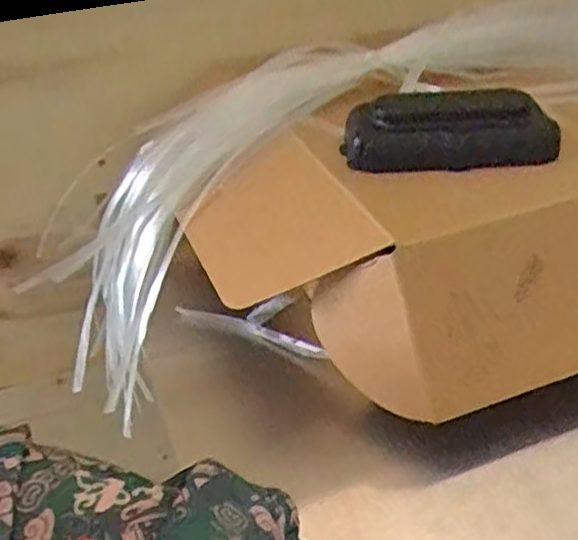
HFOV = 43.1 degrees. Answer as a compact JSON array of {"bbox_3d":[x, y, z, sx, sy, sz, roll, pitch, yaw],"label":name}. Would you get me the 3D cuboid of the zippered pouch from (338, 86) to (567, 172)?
[{"bbox_3d":[0.085,-0.074,0.379,0.108,0.040,0.031,-6,39,1],"label":"zippered pouch"}]

